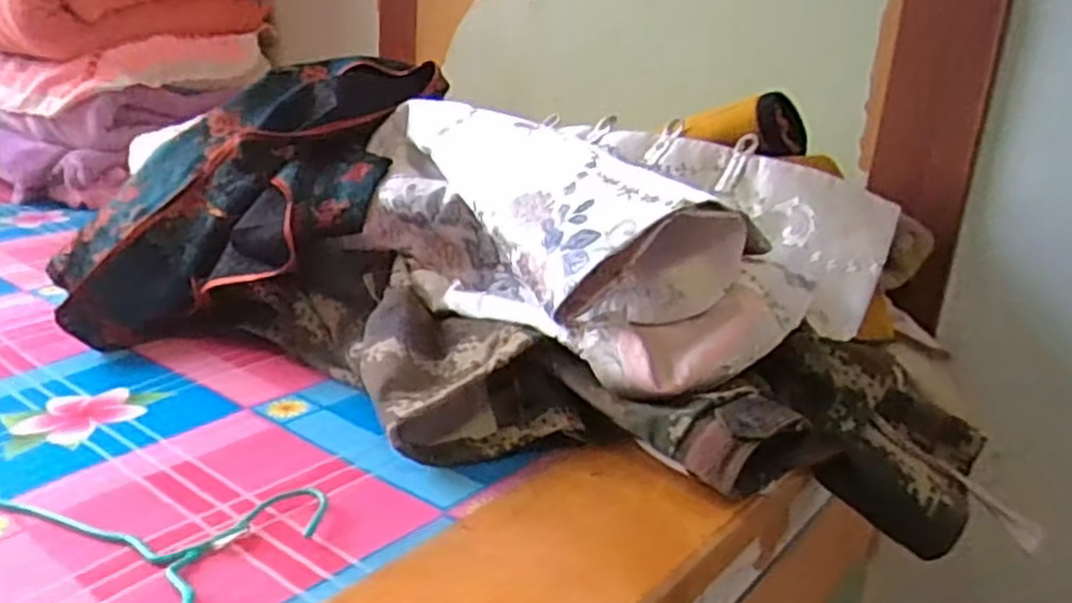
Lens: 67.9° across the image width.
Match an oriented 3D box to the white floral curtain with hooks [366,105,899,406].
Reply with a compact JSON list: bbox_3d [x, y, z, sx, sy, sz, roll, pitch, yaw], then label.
[{"bbox_3d":[0.051,-0.087,0.801,0.339,0.161,0.480,-10,21,-38],"label":"white floral curtain with hooks"}]

